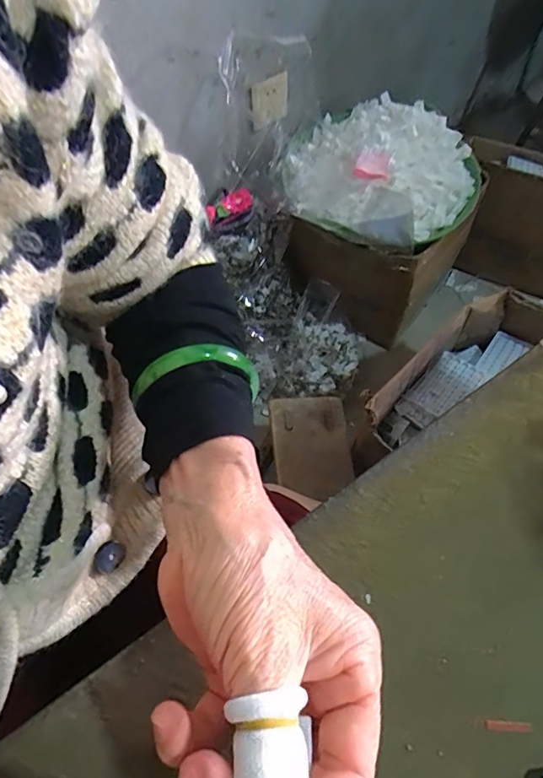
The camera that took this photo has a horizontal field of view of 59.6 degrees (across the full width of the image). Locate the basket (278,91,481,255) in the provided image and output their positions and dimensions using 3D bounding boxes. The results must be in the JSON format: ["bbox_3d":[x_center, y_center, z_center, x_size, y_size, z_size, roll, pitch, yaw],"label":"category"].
[{"bbox_3d":[0.217,-0.444,0.938,0.367,0.092,0.362,0,64,0],"label":"basket"}]

